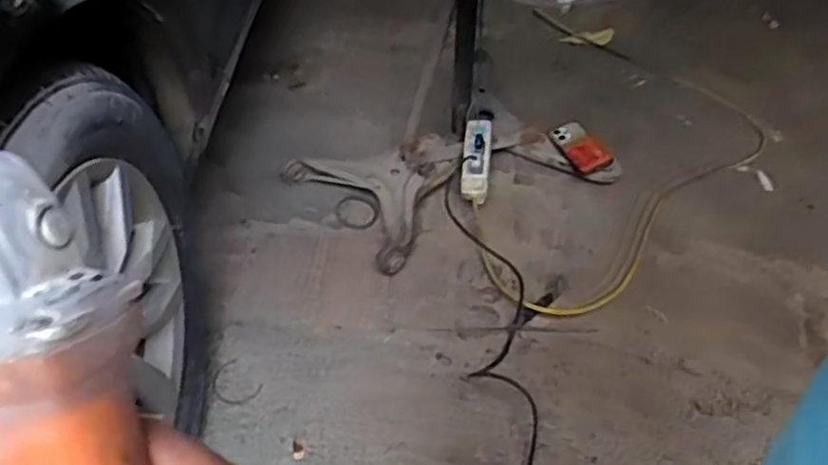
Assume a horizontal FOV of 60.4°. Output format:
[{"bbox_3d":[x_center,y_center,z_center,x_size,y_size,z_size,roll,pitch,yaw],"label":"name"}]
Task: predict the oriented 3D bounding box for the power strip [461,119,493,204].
[{"bbox_3d":[0.127,-0.148,1.439,0.056,0.050,0.173,4,84,8],"label":"power strip"}]

